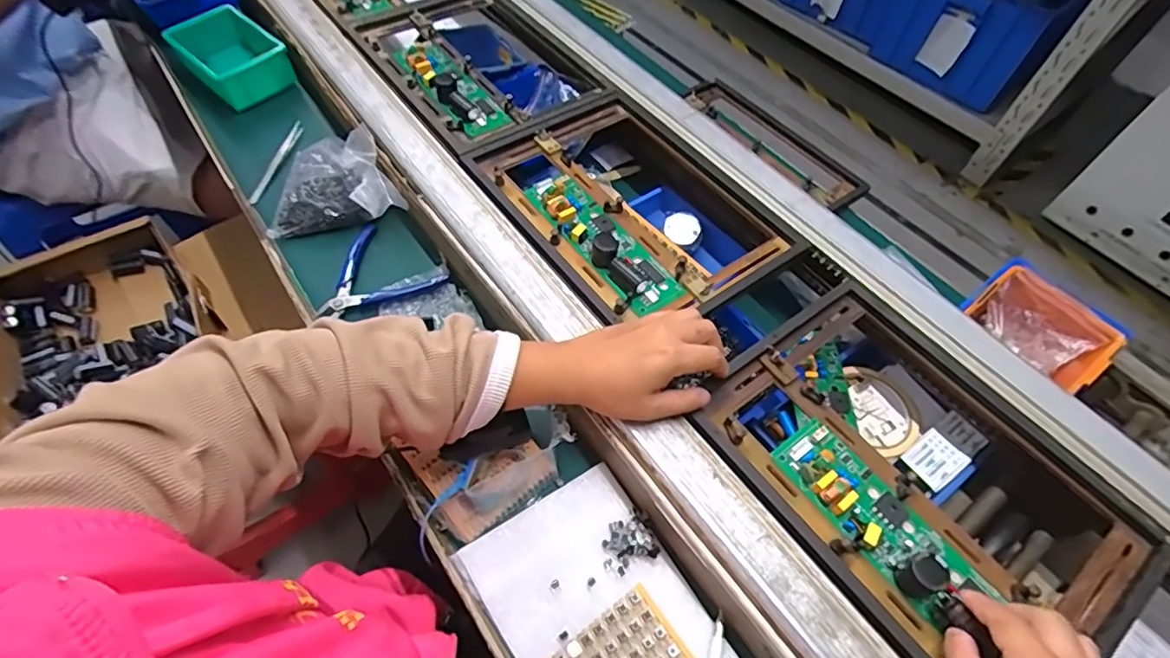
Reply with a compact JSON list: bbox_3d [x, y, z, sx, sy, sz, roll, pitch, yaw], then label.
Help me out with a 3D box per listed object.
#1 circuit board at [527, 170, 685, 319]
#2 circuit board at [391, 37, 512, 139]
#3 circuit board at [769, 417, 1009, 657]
[{"bbox_3d":[0.016,-0.093,0.530,0.057,0.026,0.183,-29,62,-21],"label":"circuit board"},{"bbox_3d":[-0.158,-0.290,0.658,0.066,0.022,0.190,-29,62,-21],"label":"circuit board"},{"bbox_3d":[0.212,0.134,0.400,0.058,0.033,0.162,-29,59,-21],"label":"circuit board"}]

